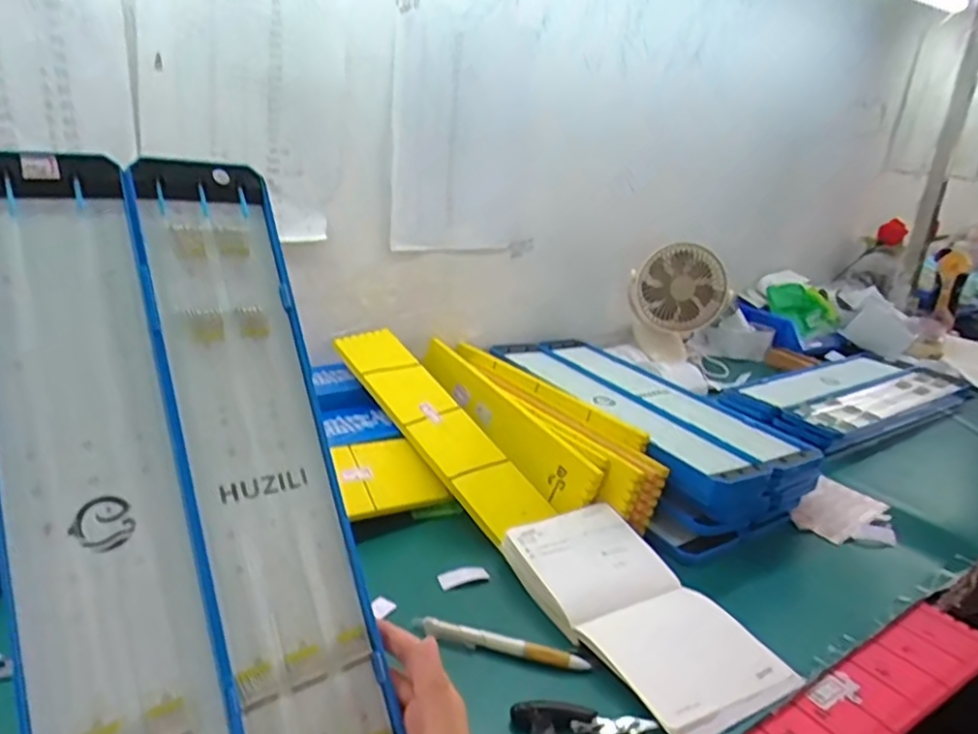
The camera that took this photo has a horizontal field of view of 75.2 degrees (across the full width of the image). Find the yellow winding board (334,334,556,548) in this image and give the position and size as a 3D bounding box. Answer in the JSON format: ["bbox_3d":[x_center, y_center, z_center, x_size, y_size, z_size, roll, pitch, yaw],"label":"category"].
[{"bbox_3d":[-0.061,0.066,0.746,0.084,0.022,0.328,-15,49,-41],"label":"yellow winding board"}]

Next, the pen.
[{"bbox_3d":[0.009,0.223,0.515,0.143,0.013,0.012,10,21,11],"label":"pen"}]

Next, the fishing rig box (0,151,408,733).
[{"bbox_3d":[-0.169,0.077,0.368,0.180,0.442,0.017,-10,-15,-33],"label":"fishing rig box"}]

